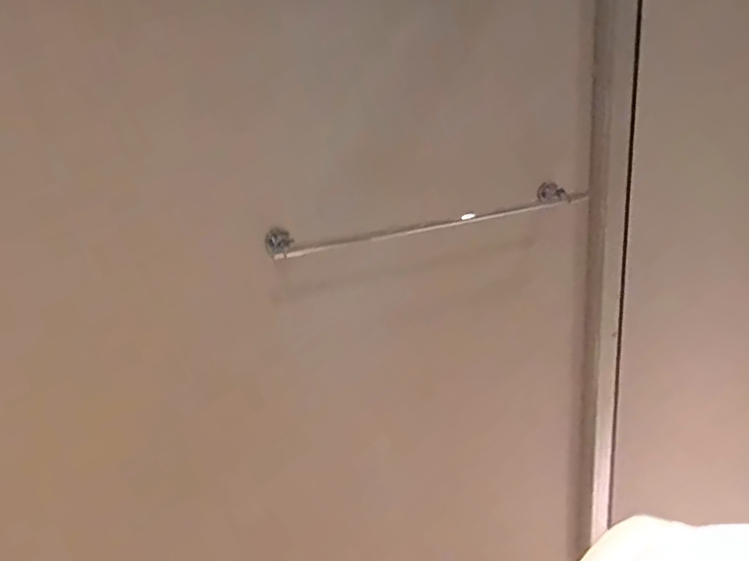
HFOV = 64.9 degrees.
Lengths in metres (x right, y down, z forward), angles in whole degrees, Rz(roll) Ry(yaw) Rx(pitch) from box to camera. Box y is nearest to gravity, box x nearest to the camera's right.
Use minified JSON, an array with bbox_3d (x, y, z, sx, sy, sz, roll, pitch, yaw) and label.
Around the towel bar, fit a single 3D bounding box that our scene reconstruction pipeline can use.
[{"bbox_3d":[0.108,-0.102,0.937,0.569,0.049,0.053,-13,20,-22],"label":"towel bar"}]

